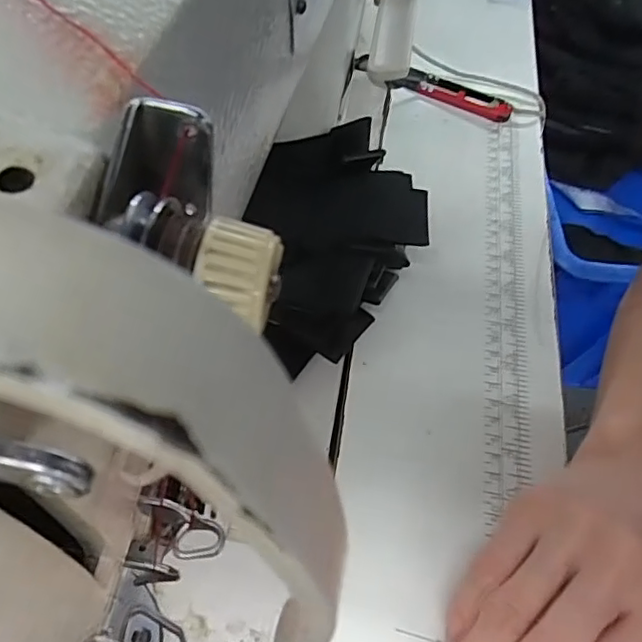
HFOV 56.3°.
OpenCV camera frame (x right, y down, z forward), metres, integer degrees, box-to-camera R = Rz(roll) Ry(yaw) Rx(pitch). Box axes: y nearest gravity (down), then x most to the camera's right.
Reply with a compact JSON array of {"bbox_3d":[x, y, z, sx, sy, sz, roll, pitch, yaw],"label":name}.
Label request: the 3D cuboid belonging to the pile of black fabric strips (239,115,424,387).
[{"bbox_3d":[0.004,-0.039,0.326,0.092,0.047,0.148,17,56,3],"label":"pile of black fabric strips"}]

